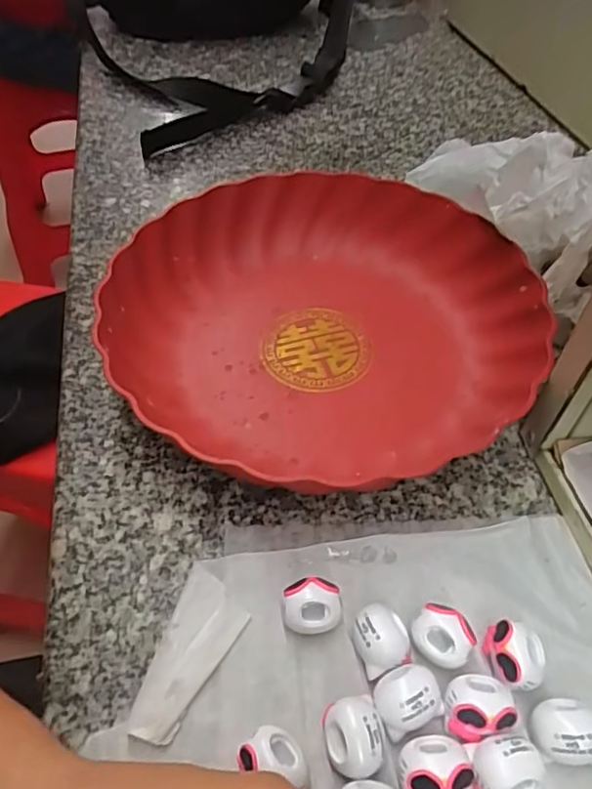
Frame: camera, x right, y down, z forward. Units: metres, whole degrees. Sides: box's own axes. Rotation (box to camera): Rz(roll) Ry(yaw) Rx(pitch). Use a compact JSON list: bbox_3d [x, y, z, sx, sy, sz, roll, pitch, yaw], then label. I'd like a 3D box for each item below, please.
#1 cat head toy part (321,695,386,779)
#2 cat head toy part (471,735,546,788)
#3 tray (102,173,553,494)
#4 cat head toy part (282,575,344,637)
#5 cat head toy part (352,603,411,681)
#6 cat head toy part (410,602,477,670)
[{"bbox_3d":[0.022,0.127,0.215,0.021,0.017,0.024,-8,51,-7],"label":"cat head toy part"},{"bbox_3d":[0.075,0.135,0.209,0.024,0.020,0.020,-5,51,-5],"label":"cat head toy part"},{"bbox_3d":[0.011,-0.053,0.351,0.241,0.047,0.222,-7,51,-6],"label":"tray"},{"bbox_3d":[0.007,0.090,0.246,0.024,0.020,0.019,-6,51,-6],"label":"cat head toy part"},{"bbox_3d":[0.034,0.100,0.238,0.022,0.019,0.024,0,50,0],"label":"cat head toy part"},{"bbox_3d":[0.060,0.099,0.237,0.024,0.017,0.020,20,53,16],"label":"cat head toy part"}]

